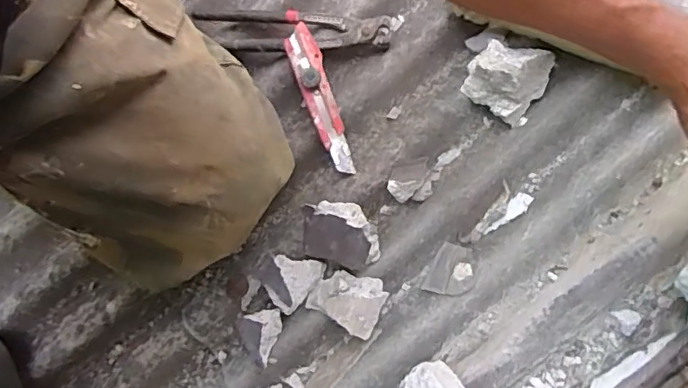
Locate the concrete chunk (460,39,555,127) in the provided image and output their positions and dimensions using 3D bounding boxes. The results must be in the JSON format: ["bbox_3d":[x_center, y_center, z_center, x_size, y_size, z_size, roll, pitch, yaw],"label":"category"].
[{"bbox_3d":[0.163,-0.116,0.559,0.070,0.053,0.069,1,72,-2],"label":"concrete chunk"}]

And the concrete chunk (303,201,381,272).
[{"bbox_3d":[-0.003,0.039,0.547,0.072,0.037,0.064,2,72,-2],"label":"concrete chunk"}]

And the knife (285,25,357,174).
[{"bbox_3d":[-0.025,-0.098,0.583,0.032,0.012,0.161,-19,87,-8],"label":"knife"}]

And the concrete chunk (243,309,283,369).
[{"bbox_3d":[-0.082,0.144,0.561,0.040,0.035,0.053,-5,73,-4],"label":"concrete chunk"}]

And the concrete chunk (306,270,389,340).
[{"bbox_3d":[0.003,0.100,0.543,0.068,0.034,0.056,24,73,5],"label":"concrete chunk"}]

